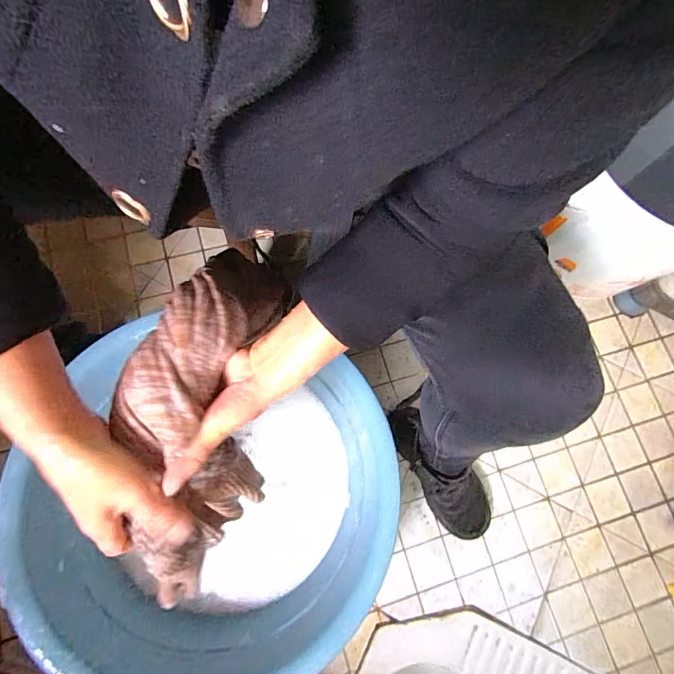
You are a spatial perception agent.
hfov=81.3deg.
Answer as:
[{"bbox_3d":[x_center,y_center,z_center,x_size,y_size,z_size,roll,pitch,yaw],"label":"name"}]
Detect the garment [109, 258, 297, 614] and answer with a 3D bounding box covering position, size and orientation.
[{"bbox_3d":[-0.117,0.067,0.328,0.102,0.080,0.277,7,85,1],"label":"garment"}]

